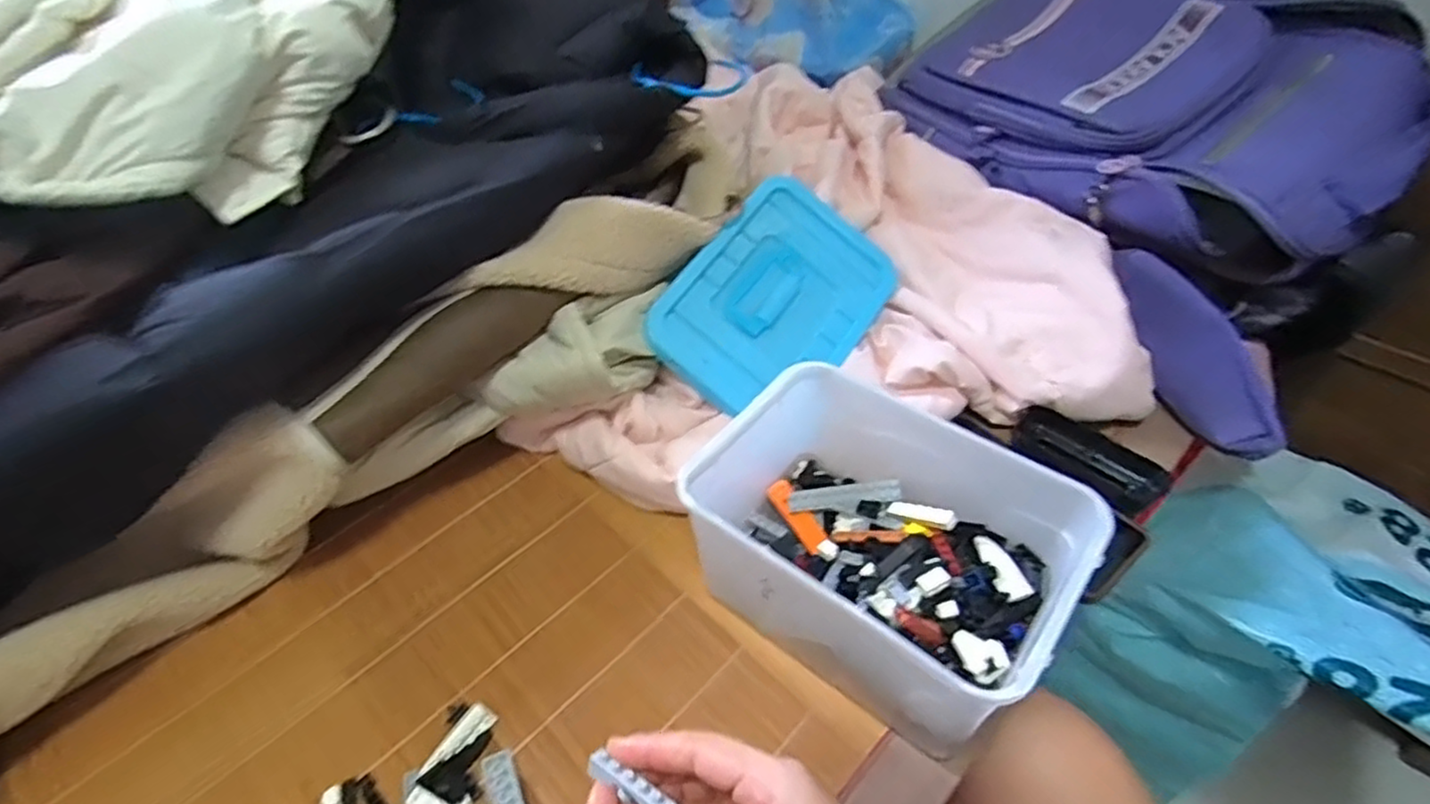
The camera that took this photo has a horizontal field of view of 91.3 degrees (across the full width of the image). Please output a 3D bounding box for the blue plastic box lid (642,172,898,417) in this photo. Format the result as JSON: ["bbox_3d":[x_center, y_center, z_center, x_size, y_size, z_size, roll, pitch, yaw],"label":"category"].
[{"bbox_3d":[0.053,-0.086,0.593,0.148,0.013,0.215,40,66,-4],"label":"blue plastic box lid"}]

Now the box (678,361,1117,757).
[{"bbox_3d":[0.096,0.090,0.447,0.228,0.108,0.147,31,54,27],"label":"box"}]

